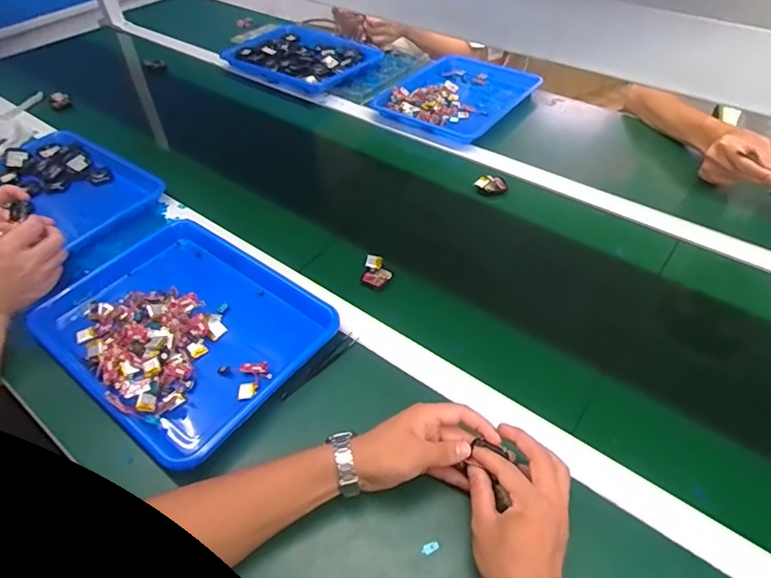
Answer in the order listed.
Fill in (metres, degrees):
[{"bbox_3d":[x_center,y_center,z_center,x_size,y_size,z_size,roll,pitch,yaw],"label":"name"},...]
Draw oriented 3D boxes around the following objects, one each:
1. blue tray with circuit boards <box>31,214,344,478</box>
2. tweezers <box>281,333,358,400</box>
[{"bbox_3d":[-0.255,0.047,0.625,0.341,0.049,0.262,29,54,25],"label":"blue tray with circuit boards"},{"bbox_3d":[-0.077,0.094,0.584,0.013,0.015,0.117,32,55,27],"label":"tweezers"}]

